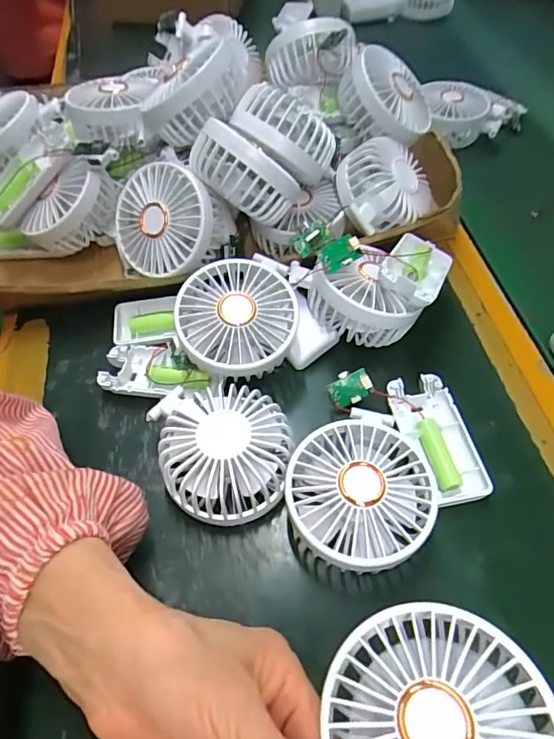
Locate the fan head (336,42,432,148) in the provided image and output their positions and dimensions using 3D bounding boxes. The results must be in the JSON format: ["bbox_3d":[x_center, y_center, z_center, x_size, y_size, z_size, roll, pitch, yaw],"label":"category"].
[{"bbox_3d":[0.096,-0.239,0.427,0.086,0.045,0.090,50,57,-15],"label":"fan head"}]

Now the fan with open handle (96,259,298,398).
[{"bbox_3d":[-0.062,-0.029,0.360,0.151,0.062,0.101,6,56,5],"label":"fan with open handle"}]

